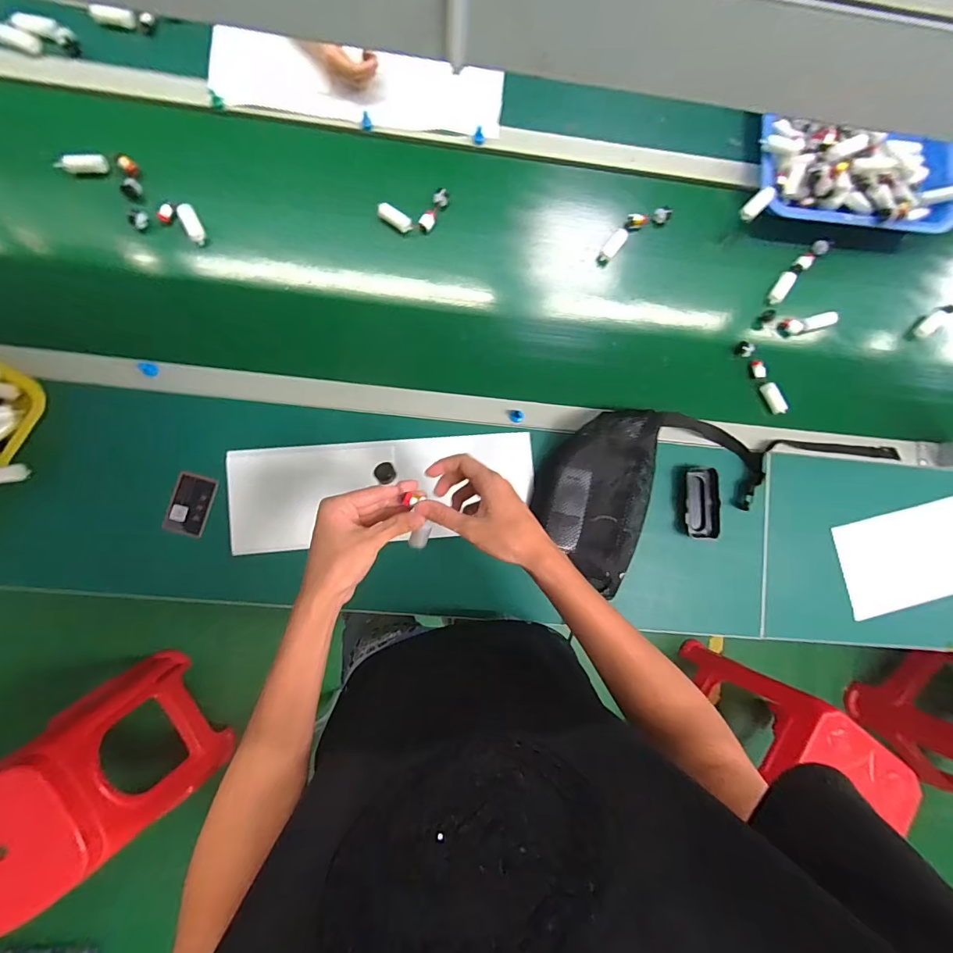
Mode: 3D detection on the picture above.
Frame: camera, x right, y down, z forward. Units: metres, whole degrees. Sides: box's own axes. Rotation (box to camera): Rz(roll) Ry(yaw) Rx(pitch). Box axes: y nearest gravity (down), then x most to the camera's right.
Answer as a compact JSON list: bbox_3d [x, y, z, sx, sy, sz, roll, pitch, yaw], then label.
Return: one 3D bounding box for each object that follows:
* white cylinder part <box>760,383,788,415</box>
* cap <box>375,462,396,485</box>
[{"bbox_3d":[0.481,-0.126,0.720,0.016,0.022,0.054,-23,89,-6],"label":"white cylinder part"},{"bbox_3d":[-0.089,-0.004,0.436,0.019,0.013,0.019,0,87,-5],"label":"cap"}]

